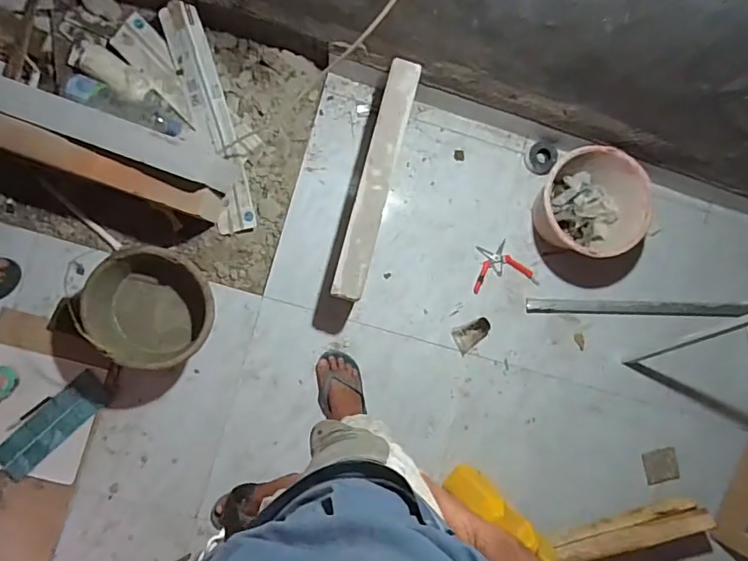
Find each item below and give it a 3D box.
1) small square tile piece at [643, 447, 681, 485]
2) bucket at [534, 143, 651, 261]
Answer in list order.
[{"bbox_3d":[0.824,0.533,1.434,0.089,0.007,0.094,-11,90,10],"label":"small square tile piece"},{"bbox_3d":[0.599,-0.204,1.374,0.321,0.191,0.283,21,85,-5],"label":"bucket"}]

